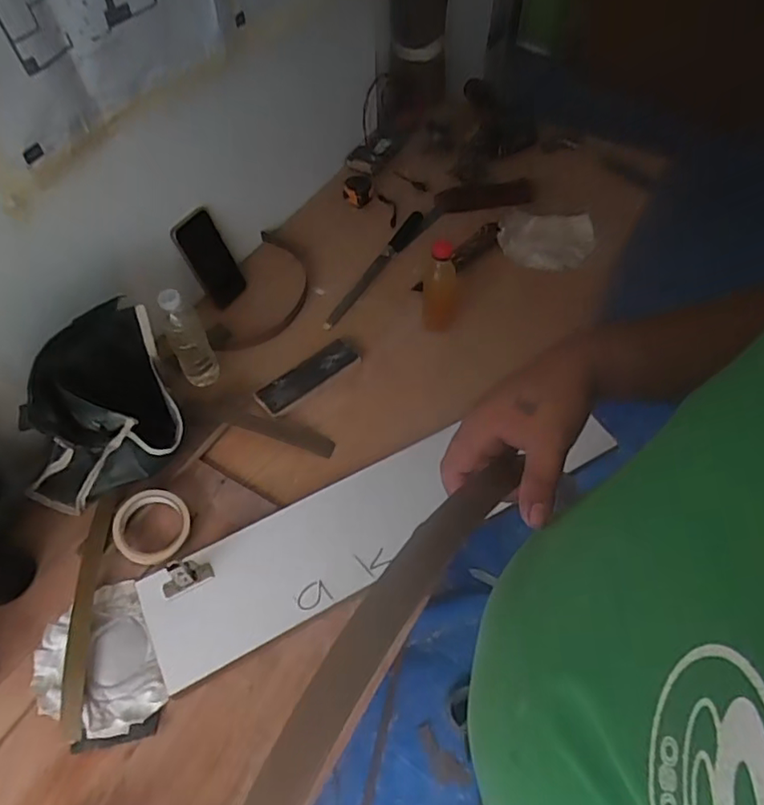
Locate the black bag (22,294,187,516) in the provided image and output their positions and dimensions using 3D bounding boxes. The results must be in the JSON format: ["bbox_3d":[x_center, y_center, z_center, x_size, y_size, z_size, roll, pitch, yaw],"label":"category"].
[{"bbox_3d":[-0.385,0.026,0.803,0.252,0.211,0.144,-40,64,-23],"label":"black bag"}]

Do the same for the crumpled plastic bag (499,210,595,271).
[{"bbox_3d":[0.314,-0.311,1.110,0.177,0.035,0.118,6,56,6],"label":"crumpled plastic bag"}]

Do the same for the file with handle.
[{"bbox_3d":[-0.009,-0.256,1.087,0.034,0.015,0.314,25,60,17],"label":"file with handle"}]

